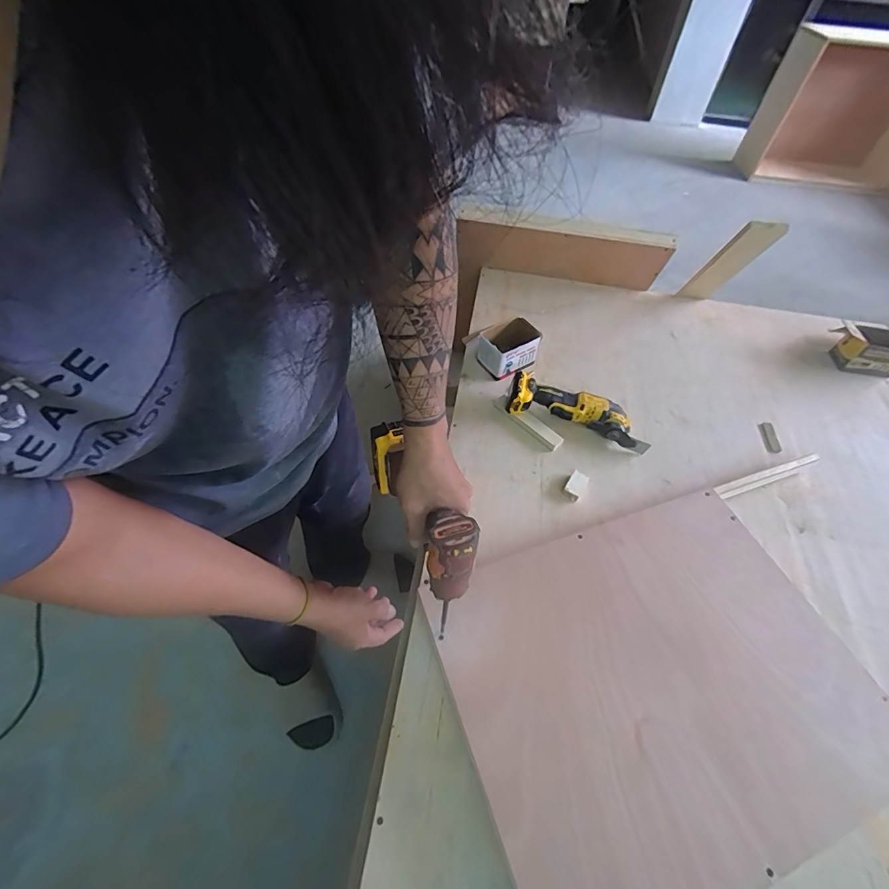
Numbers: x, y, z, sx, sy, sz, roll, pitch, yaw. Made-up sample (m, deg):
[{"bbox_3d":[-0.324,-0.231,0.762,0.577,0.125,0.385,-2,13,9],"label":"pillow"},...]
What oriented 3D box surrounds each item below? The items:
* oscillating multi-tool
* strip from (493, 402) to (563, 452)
[{"bbox_3d":[0.292,-0.072,0.934,0.306,0.075,0.103,17,54,8],"label":"oscillating multi-tool"},{"bbox_3d":[0.181,-0.049,0.939,0.036,0.015,0.170,-35,63,-26],"label":"strip"}]

